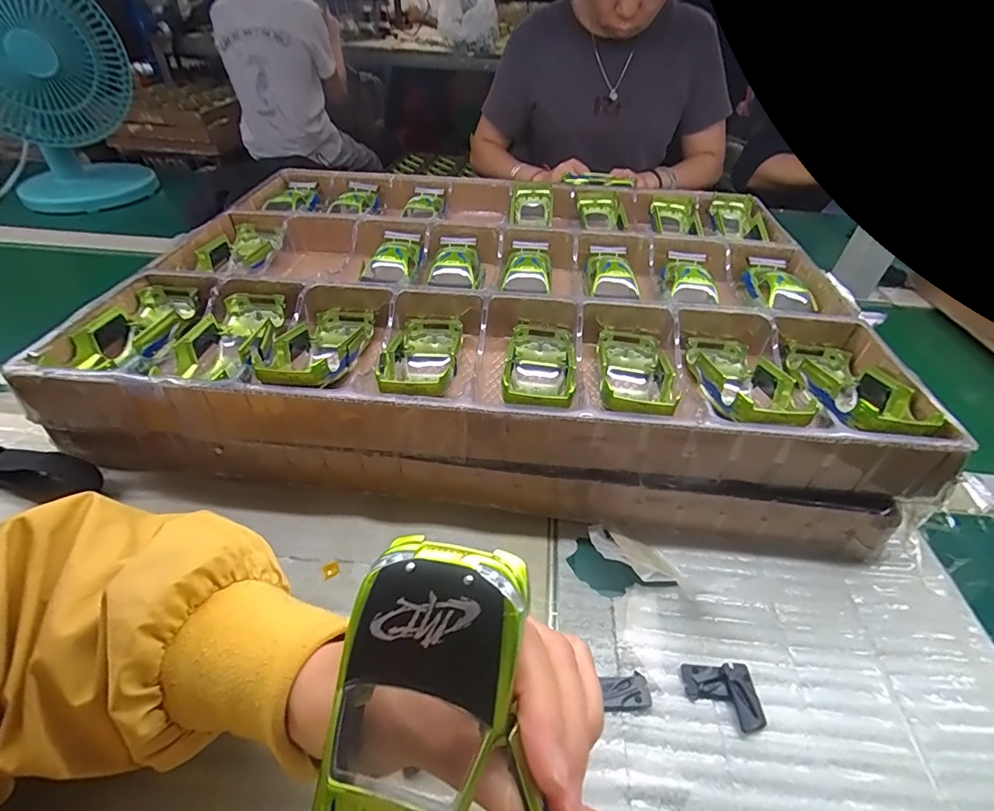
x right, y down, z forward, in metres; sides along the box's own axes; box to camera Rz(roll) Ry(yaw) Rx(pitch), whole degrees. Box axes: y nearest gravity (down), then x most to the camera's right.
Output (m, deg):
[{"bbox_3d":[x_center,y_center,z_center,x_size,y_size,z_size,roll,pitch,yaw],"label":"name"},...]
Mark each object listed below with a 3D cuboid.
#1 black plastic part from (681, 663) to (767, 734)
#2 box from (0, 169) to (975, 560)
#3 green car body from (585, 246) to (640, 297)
[{"bbox_3d":[0.130,0.167,0.270,0.039,0.006,0.033,2,43,0],"label":"black plastic part"},{"bbox_3d":[0.005,-0.106,0.492,0.641,0.103,0.454,6,43,4],"label":"box"},{"bbox_3d":[0.118,-0.141,0.493,0.047,0.024,0.087,4,43,2],"label":"green car body"}]

